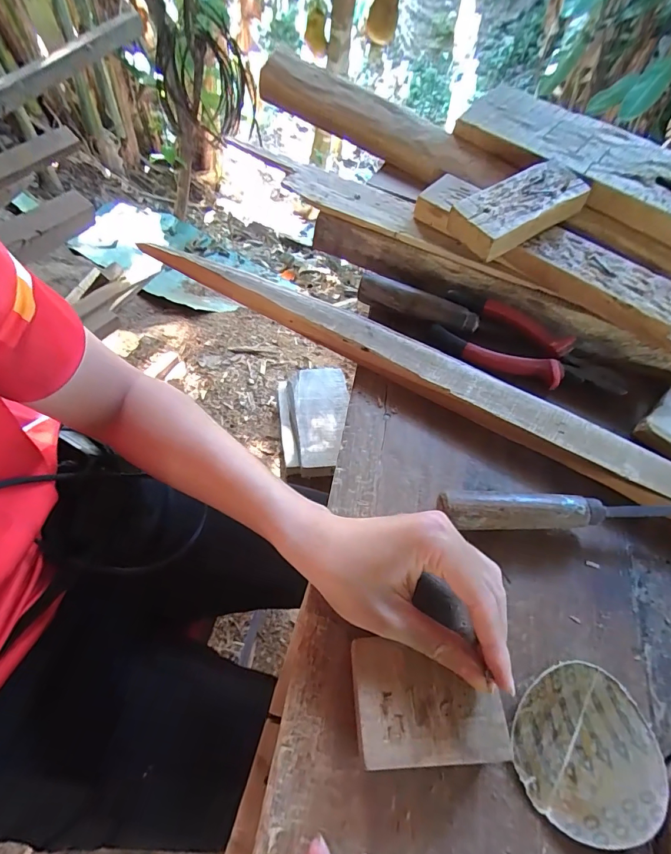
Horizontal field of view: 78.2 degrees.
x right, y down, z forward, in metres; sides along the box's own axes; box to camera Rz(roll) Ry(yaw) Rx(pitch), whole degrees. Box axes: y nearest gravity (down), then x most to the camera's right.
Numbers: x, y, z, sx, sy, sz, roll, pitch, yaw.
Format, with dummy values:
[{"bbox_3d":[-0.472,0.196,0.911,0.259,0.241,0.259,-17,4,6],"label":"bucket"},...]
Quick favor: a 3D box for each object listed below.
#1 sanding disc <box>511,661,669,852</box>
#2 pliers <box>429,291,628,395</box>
[{"bbox_3d":[0.156,0.197,0.256,0.084,0.015,0.089,1,62,-3],"label":"sanding disc"},{"bbox_3d":[0.188,-0.078,0.404,0.179,0.023,0.070,23,63,9],"label":"pliers"}]

